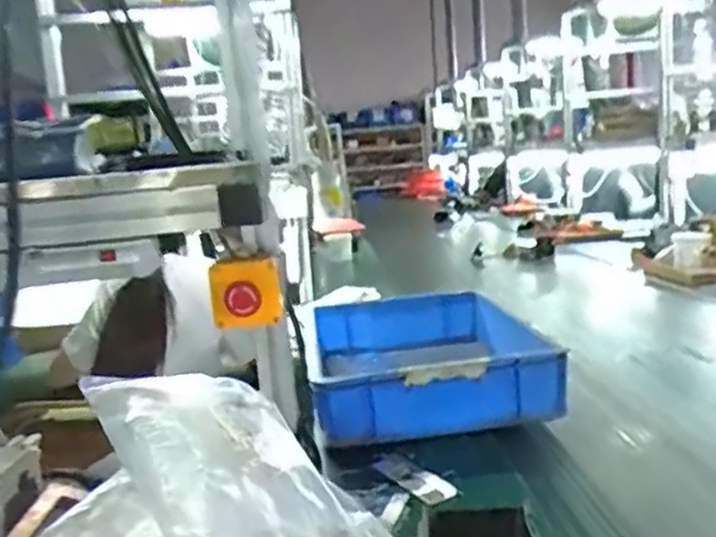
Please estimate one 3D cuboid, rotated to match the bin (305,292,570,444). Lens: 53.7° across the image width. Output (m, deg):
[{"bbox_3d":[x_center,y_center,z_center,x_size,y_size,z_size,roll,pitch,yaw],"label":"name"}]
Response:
[{"bbox_3d":[0.146,0.181,1.415,0.411,0.148,0.622,-4,9,3],"label":"bin"}]

